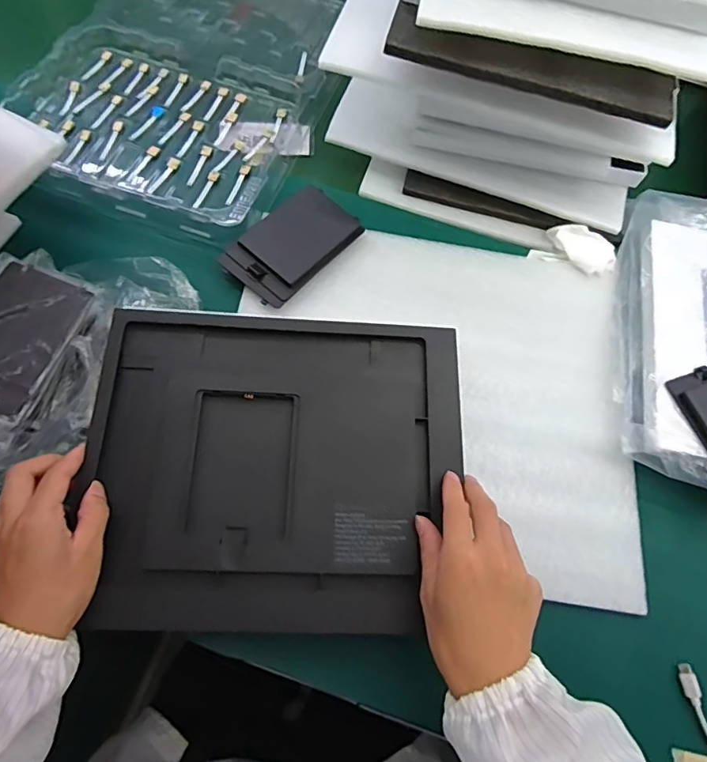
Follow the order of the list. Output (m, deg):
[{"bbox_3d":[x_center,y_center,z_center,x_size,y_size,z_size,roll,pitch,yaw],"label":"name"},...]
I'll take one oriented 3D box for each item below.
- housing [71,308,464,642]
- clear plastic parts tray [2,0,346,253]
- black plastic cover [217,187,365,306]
[{"bbox_3d":[-0.059,0.062,0.398,0.285,0.032,0.253,3,72,2],"label":"housing"},{"bbox_3d":[-0.176,-0.381,0.604,0.307,0.033,0.478,21,65,4],"label":"clear plastic parts tray"},{"bbox_3d":[-0.058,-0.136,0.494,0.077,0.018,0.129,41,69,13],"label":"black plastic cover"}]

